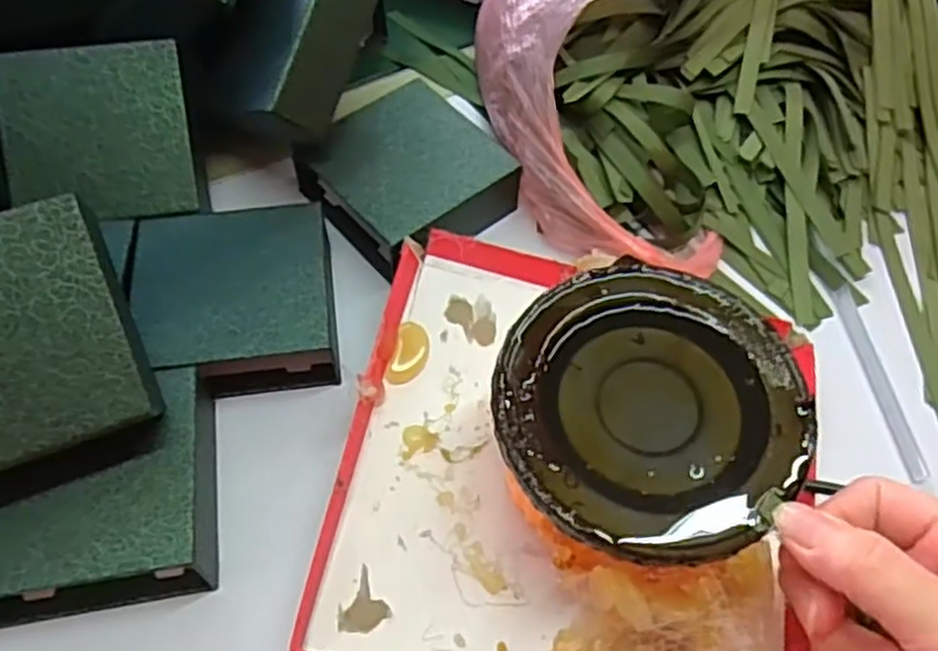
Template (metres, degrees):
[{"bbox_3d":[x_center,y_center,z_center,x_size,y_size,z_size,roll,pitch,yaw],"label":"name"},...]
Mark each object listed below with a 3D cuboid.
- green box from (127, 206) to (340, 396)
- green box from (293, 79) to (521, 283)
[{"bbox_3d":[-0.113,-0.011,0.378,0.092,0.040,0.094,-7,57,-6],"label":"green box"},{"bbox_3d":[-0.032,-0.078,0.426,0.092,0.040,0.102,-34,64,-21],"label":"green box"}]

